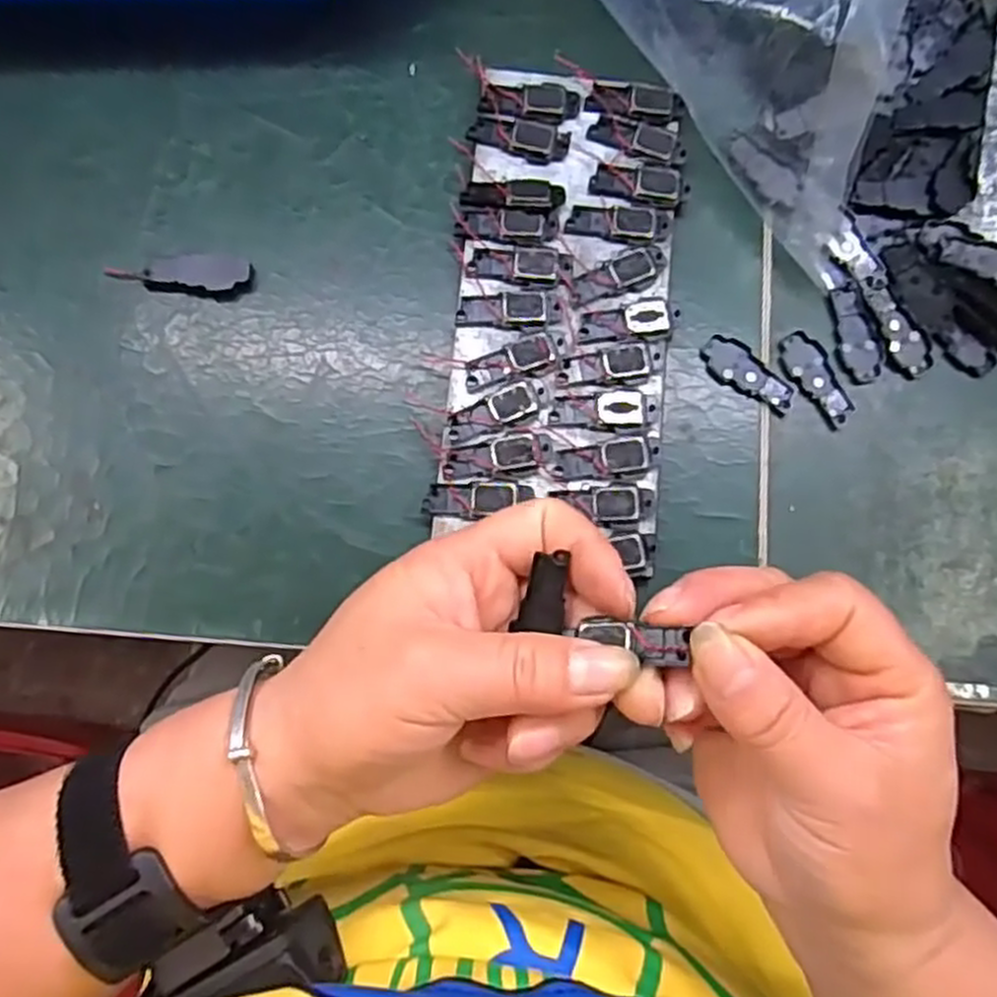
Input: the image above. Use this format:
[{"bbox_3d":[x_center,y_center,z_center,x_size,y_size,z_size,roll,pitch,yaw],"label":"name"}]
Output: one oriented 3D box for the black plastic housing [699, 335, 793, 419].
[{"bbox_3d":[0.095,-0.046,0.300,0.039,0.004,0.016,43,81,6],"label":"black plastic housing"}]

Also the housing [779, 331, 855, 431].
[{"bbox_3d":[0.121,-0.046,0.300,0.015,0.004,0.040,-27,81,-6],"label":"housing"}]

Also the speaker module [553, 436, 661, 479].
[{"bbox_3d":[0.039,-0.014,0.284,0.039,0.004,0.012,-9,79,-3],"label":"speaker module"}]

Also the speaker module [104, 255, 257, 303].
[{"bbox_3d":[-0.120,-0.086,0.299,0.054,0.005,0.017,7,79,0],"label":"speaker module"}]

